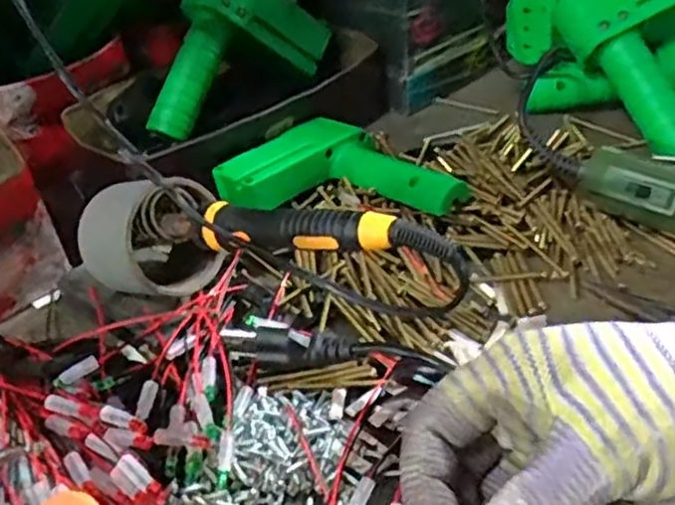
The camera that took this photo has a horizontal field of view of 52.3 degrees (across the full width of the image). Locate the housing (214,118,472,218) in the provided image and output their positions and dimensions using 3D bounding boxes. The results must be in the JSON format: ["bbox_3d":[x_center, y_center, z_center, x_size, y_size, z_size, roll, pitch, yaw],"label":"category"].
[{"bbox_3d":[0.004,-0.063,0.483,0.162,0.031,0.093,2,40,7],"label":"housing"}]

